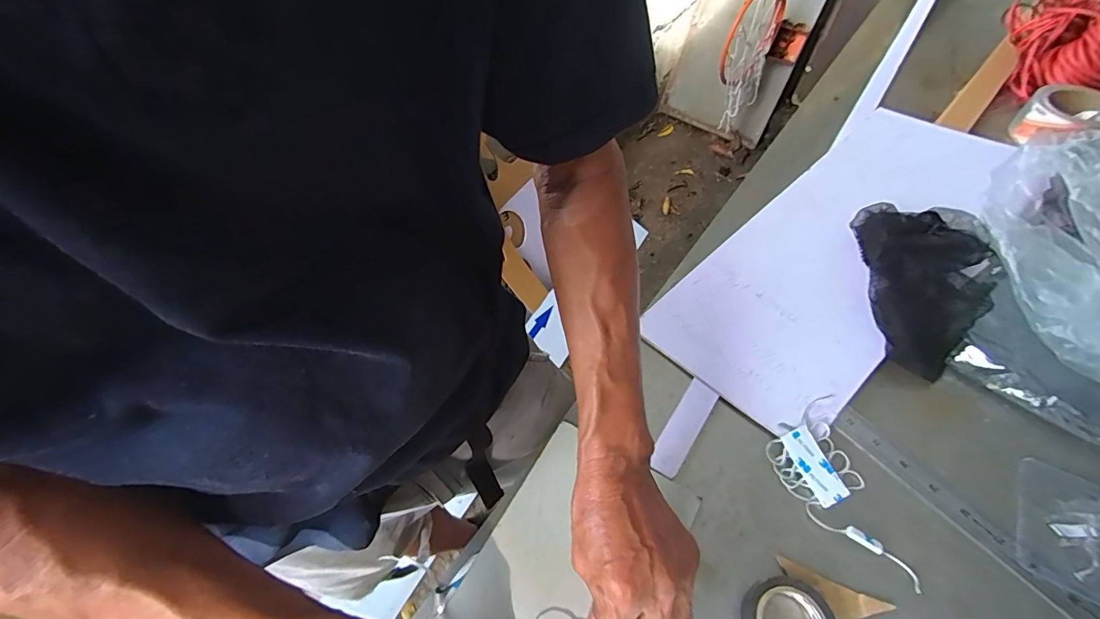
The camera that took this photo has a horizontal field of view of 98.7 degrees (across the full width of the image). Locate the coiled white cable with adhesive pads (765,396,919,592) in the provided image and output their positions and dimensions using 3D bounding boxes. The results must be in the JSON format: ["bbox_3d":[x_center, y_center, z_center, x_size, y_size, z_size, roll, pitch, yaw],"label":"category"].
[{"bbox_3d":[0.235,0.150,0.396,0.065,0.014,0.146,-10,56,-5],"label":"coiled white cable with adhesive pads"}]

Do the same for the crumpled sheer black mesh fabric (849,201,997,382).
[{"bbox_3d":[0.403,-0.030,0.490,0.137,0.052,0.202,6,56,7],"label":"crumpled sheer black mesh fabric"}]

